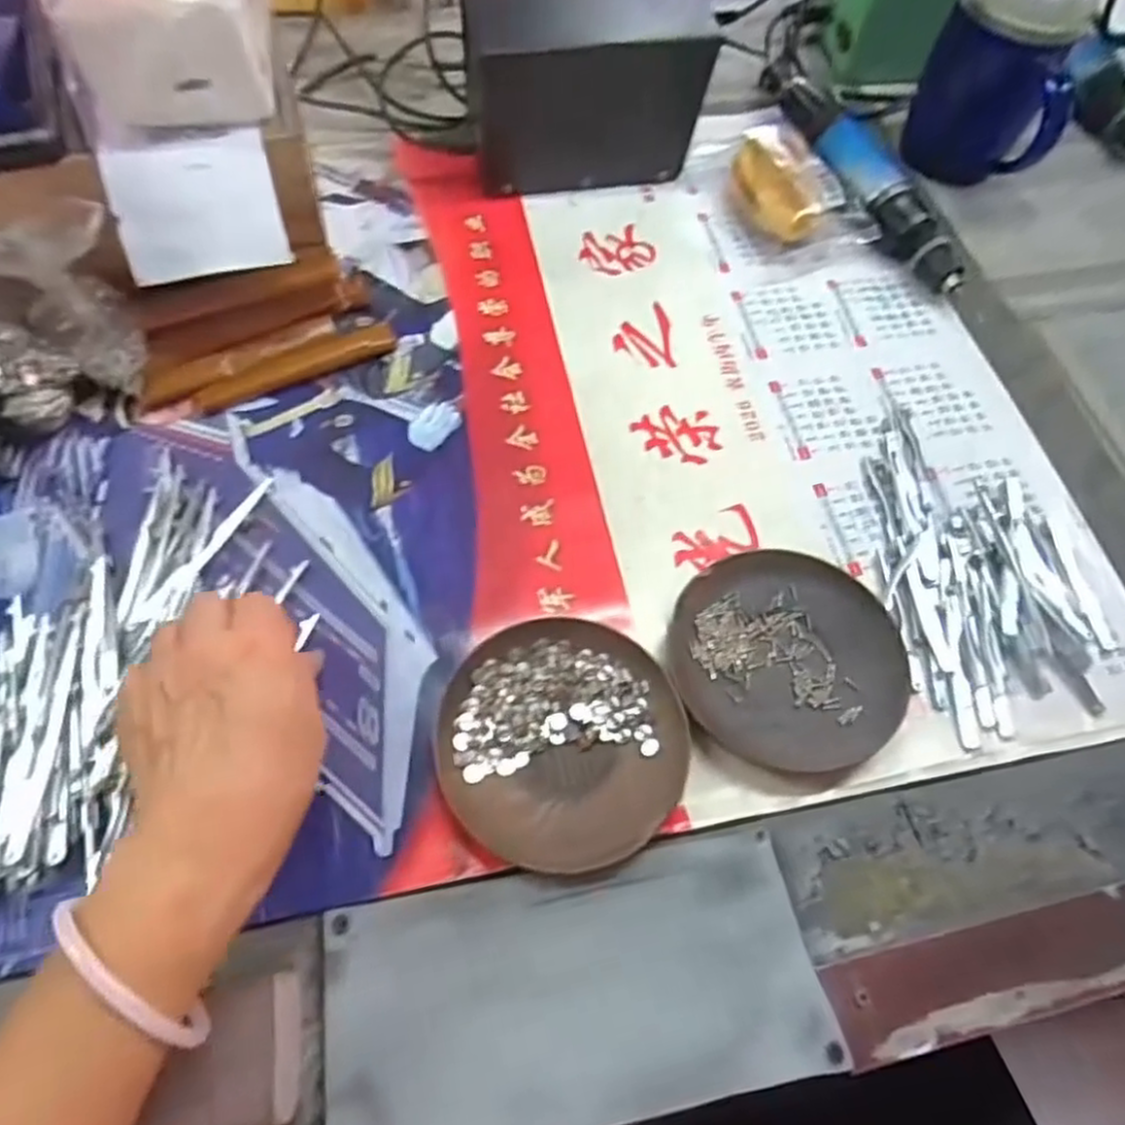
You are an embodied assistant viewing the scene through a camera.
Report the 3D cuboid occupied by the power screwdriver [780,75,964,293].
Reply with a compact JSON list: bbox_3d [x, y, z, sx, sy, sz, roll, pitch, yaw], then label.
[{"bbox_3d":[0.220,-0.273,0.529,0.045,0.042,0.204,-16,63,-11],"label":"power screwdriver"}]

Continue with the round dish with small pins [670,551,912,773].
[{"bbox_3d":[0.115,0.047,0.371,0.117,0.013,0.112,1,61,-2],"label":"round dish with small pins"}]

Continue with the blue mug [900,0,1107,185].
[{"bbox_3d":[0.313,-0.348,0.521,0.096,0.126,0.090,23,63,10],"label":"blue mug"}]

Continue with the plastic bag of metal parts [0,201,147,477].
[{"bbox_3d":[-0.295,-0.125,0.394,0.129,0.100,0.084,-32,67,-18],"label":"plastic bag of metal parts"}]

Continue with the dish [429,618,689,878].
[{"bbox_3d":[0.000,0.082,0.346,0.113,0.015,0.117,1,61,-2],"label":"dish"}]

